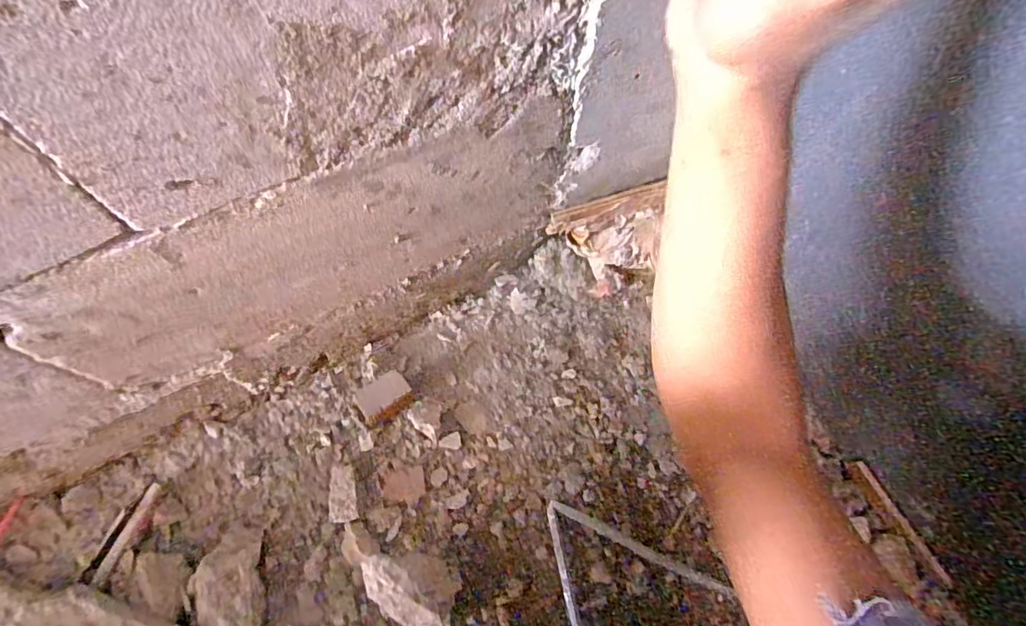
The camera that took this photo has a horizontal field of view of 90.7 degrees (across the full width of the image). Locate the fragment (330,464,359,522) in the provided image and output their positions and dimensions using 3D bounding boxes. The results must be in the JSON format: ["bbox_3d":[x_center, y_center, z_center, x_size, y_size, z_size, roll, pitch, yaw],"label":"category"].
[{"bbox_3d":[-0.208,0.220,0.622,0.031,0.016,0.066,-10,68,-6],"label":"fragment"}]

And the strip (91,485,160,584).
[{"bbox_3d":[-0.439,0.248,0.576,0.016,0.006,0.110,12,53,3],"label":"strip"}]

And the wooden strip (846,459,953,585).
[{"bbox_3d":[0.451,0.243,0.597,0.011,0.023,0.145,-24,71,-12],"label":"wooden strip"}]

